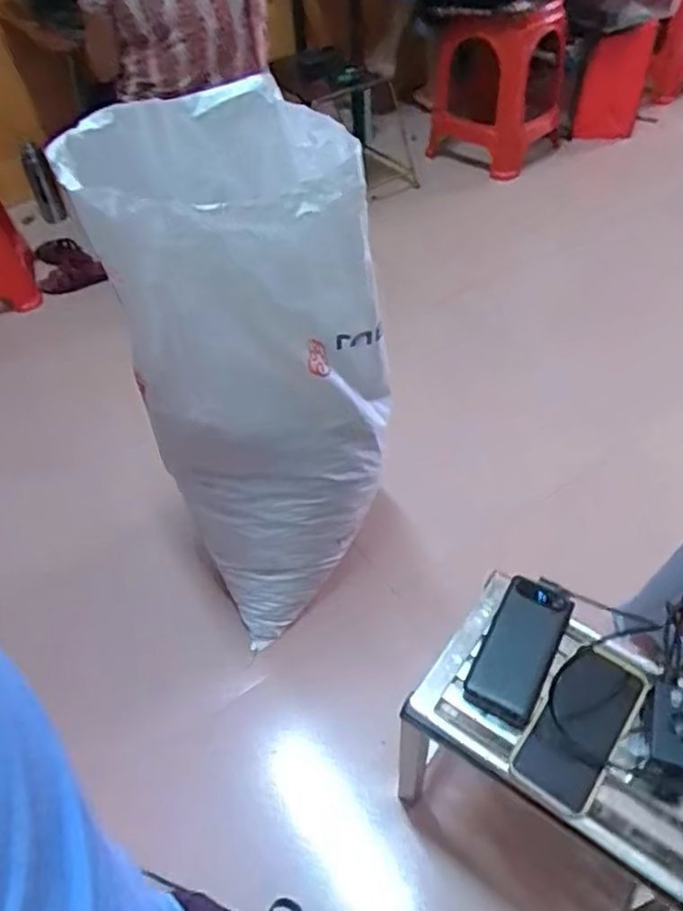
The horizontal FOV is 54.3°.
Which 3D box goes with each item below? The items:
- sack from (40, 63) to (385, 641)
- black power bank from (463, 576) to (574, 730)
[{"bbox_3d":[-0.120,-0.092,0.887,0.275,0.668,0.246,-38,56,-25],"label":"sack"},{"bbox_3d":[0.197,0.212,0.735,0.075,0.030,0.164,22,54,22],"label":"black power bank"}]

